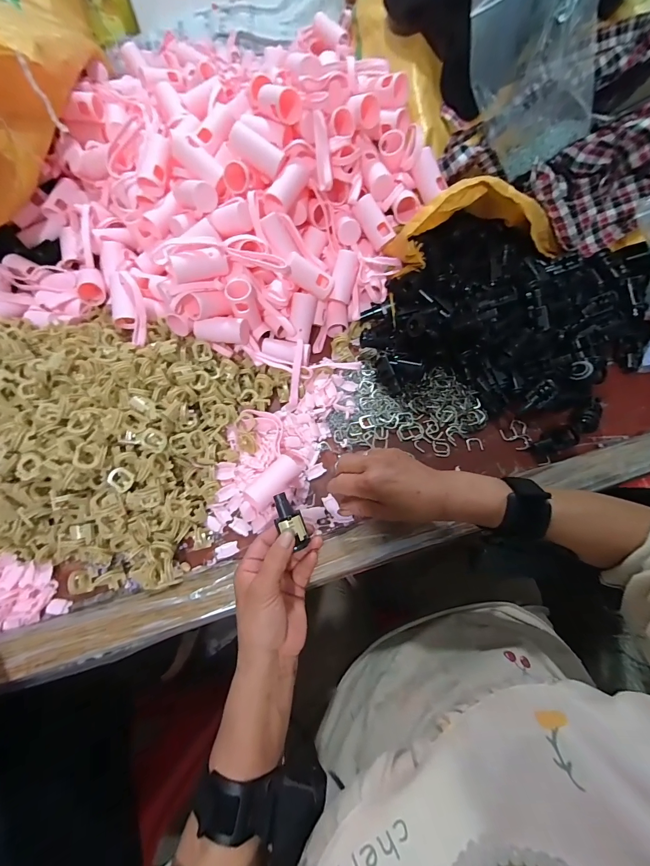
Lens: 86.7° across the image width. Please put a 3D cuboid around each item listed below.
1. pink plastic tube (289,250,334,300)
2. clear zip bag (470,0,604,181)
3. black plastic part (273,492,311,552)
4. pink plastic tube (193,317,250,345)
[{"bbox_3d":[-0.019,-0.195,0.430,0.066,0.021,0.026,27,65,-30],"label":"pink plastic tube"},{"bbox_3d":[0.263,-0.447,0.406,0.171,0.223,0.067,-38,60,19],"label":"clear zip bag"},{"bbox_3d":[-0.033,0.080,0.316,0.023,0.016,0.050,-31,73,-13],"label":"black plastic part"},{"bbox_3d":[-0.131,-0.128,0.429,0.066,0.025,0.029,-7,68,-4],"label":"pink plastic tube"}]

